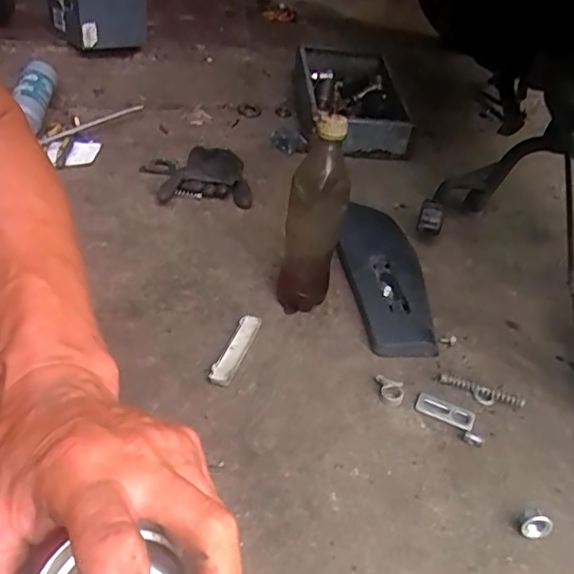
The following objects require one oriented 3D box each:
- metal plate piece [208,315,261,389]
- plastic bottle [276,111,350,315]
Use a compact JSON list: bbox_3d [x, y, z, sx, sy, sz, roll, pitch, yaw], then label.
[{"bbox_3d":[-0.058,0.071,0.652,0.026,0.014,0.115,14,36,9],"label":"metal plate piece"},{"bbox_3d":[0.031,-0.072,0.670,0.067,0.253,0.054,10,36,4],"label":"plastic bottle"}]

